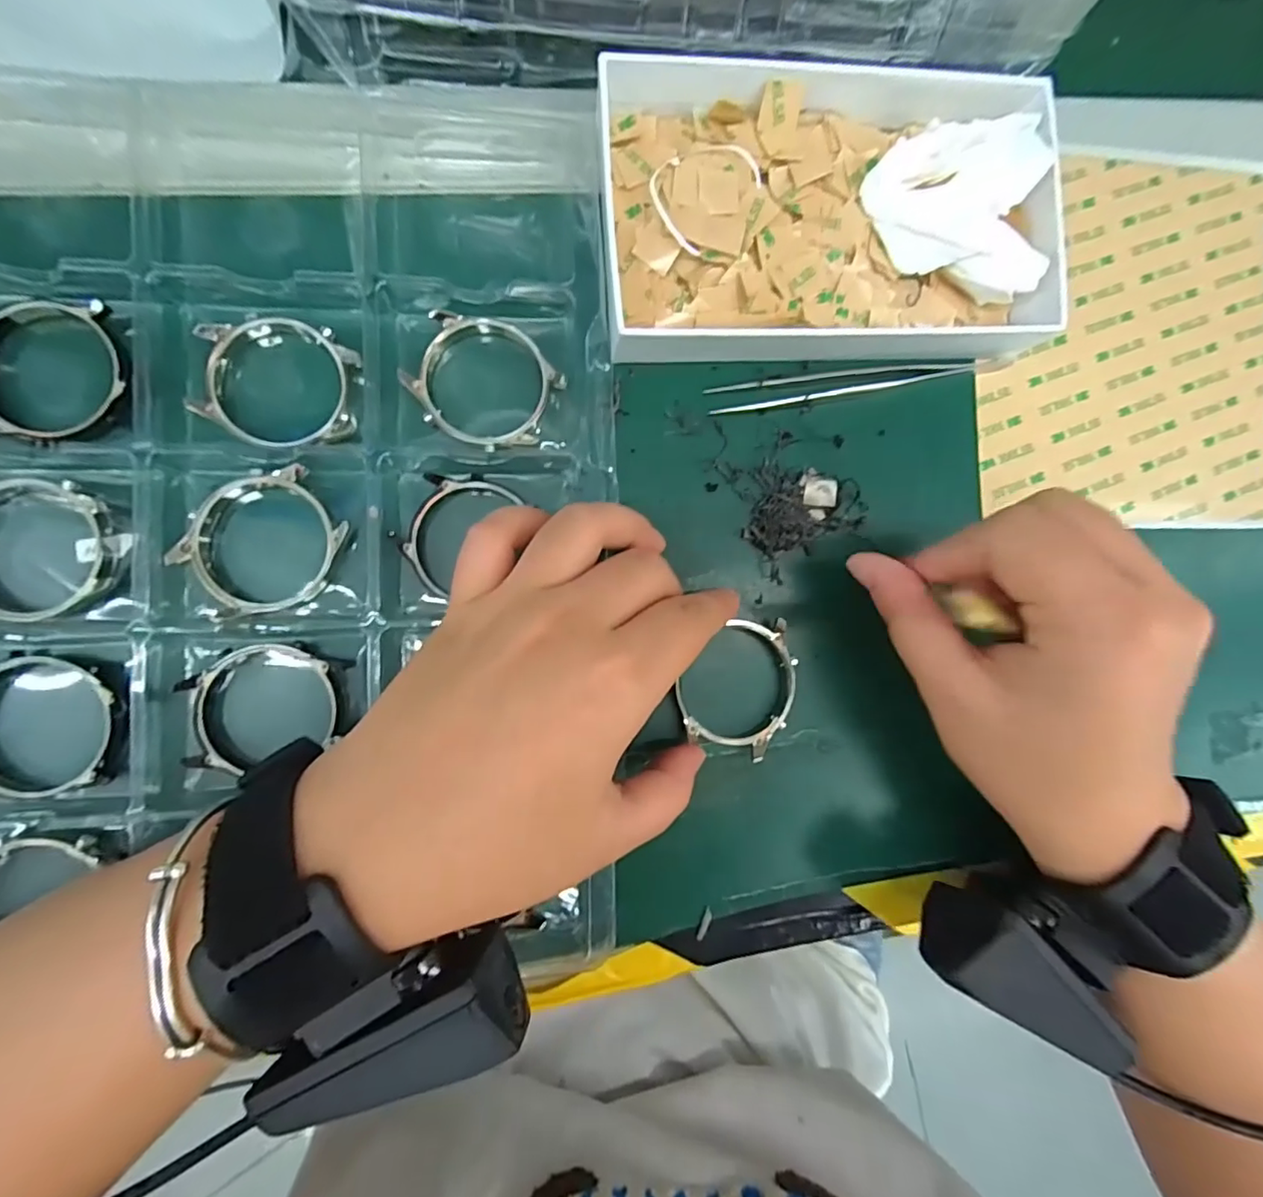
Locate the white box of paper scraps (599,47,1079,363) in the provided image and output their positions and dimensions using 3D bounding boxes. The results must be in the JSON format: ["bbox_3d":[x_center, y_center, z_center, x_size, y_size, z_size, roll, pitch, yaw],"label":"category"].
[{"bbox_3d":[0.076,-0.150,0.219,0.172,0.027,0.109,-1,90,-7],"label":"white box of paper scraps"}]

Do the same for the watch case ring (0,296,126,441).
[{"bbox_3d":[-0.195,-0.076,0.189,0.047,0.007,0.047,0,90,-7],"label":"watch case ring"}]

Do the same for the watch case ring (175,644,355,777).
[{"bbox_3d":[-0.125,0.036,0.195,0.057,0.005,0.041,-8,91,-7],"label":"watch case ring"}]

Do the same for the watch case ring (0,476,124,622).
[{"bbox_3d":[-0.198,-0.015,0.186,0.054,0.010,0.046,8,89,-7],"label":"watch case ring"}]

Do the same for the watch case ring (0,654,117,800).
[{"bbox_3d":[-0.194,0.044,0.184,0.051,0.010,0.045,18,85,-6],"label":"watch case ring"}]

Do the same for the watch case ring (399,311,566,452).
[{"bbox_3d":[-0.054,-0.079,0.207,0.052,0.009,0.043,26,86,-7],"label":"watch case ring"}]

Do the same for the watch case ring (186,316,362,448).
[{"bbox_3d":[-0.123,-0.075,0.198,0.052,0.009,0.045,6,89,-7],"label":"watch case ring"}]

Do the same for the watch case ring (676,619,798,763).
[{"bbox_3d":[0.040,0.034,0.218,0.045,0.012,0.052,4,89,-7],"label":"watch case ring"}]

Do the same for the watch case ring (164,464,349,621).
[{"bbox_3d":[-0.127,-0.018,0.196,0.052,0.008,0.046,-42,95,-6],"label":"watch case ring"}]

